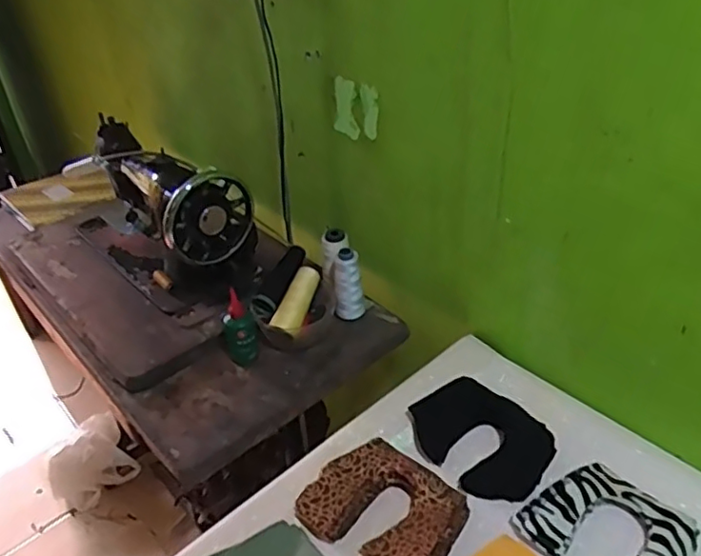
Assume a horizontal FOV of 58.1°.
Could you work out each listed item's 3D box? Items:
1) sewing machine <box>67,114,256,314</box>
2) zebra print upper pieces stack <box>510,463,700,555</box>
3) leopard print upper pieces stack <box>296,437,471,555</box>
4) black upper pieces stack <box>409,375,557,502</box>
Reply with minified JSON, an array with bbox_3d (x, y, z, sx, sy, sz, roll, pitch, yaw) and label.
[{"bbox_3d":[-0.320,-0.116,1.017,0.183,0.194,0.365,-30,44,-31],"label":"sewing machine"},{"bbox_3d":[0.262,0.253,0.635,0.154,0.019,0.133,29,50,36],"label":"zebra print upper pieces stack"},{"bbox_3d":[0.035,0.250,0.670,0.155,0.029,0.131,21,46,31],"label":"leopard print upper pieces stack"},{"bbox_3d":[0.151,0.185,0.743,0.159,0.019,0.121,24,48,33],"label":"black upper pieces stack"}]

